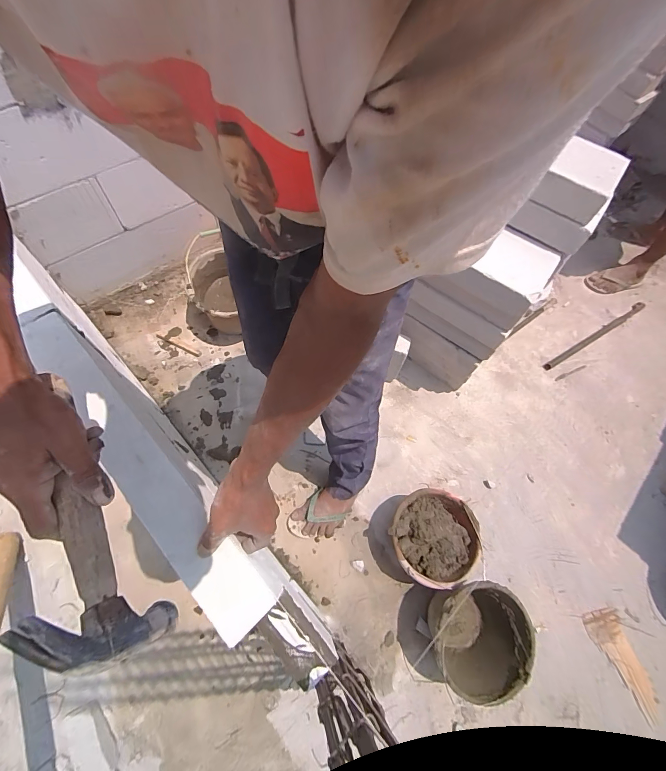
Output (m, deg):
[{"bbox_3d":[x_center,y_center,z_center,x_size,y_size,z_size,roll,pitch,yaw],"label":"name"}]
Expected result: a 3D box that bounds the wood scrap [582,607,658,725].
[{"bbox_3d":[0.810,0.770,0.985,0.095,0.013,0.253,-17,67,-12],"label":"wood scrap"}]

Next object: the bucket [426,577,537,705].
[{"bbox_3d":[0.364,0.645,0.917,0.233,0.195,0.245,2,65,-4],"label":"bucket"}]

